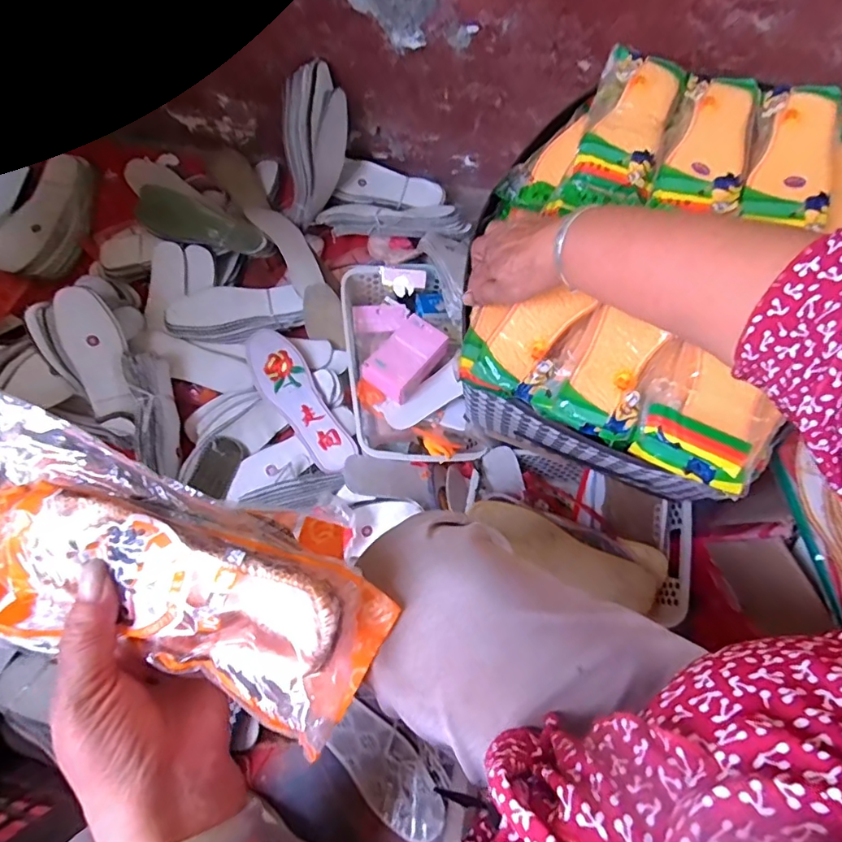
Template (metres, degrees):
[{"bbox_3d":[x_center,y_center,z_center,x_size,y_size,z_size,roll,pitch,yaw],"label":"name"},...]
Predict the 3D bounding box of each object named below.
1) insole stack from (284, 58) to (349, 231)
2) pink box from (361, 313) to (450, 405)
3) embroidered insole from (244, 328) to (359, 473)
[{"bbox_3d":[-0.165,-0.424,0.794,0.093,0.225,0.048,-19,47,-37],"label":"insole stack"},{"bbox_3d":[-0.018,-0.085,0.686,0.071,0.043,0.115,38,76,9],"label":"pink box"},{"bbox_3d":[-0.184,-0.035,0.753,0.076,0.009,0.247,-33,75,-10],"label":"embroidered insole"}]

